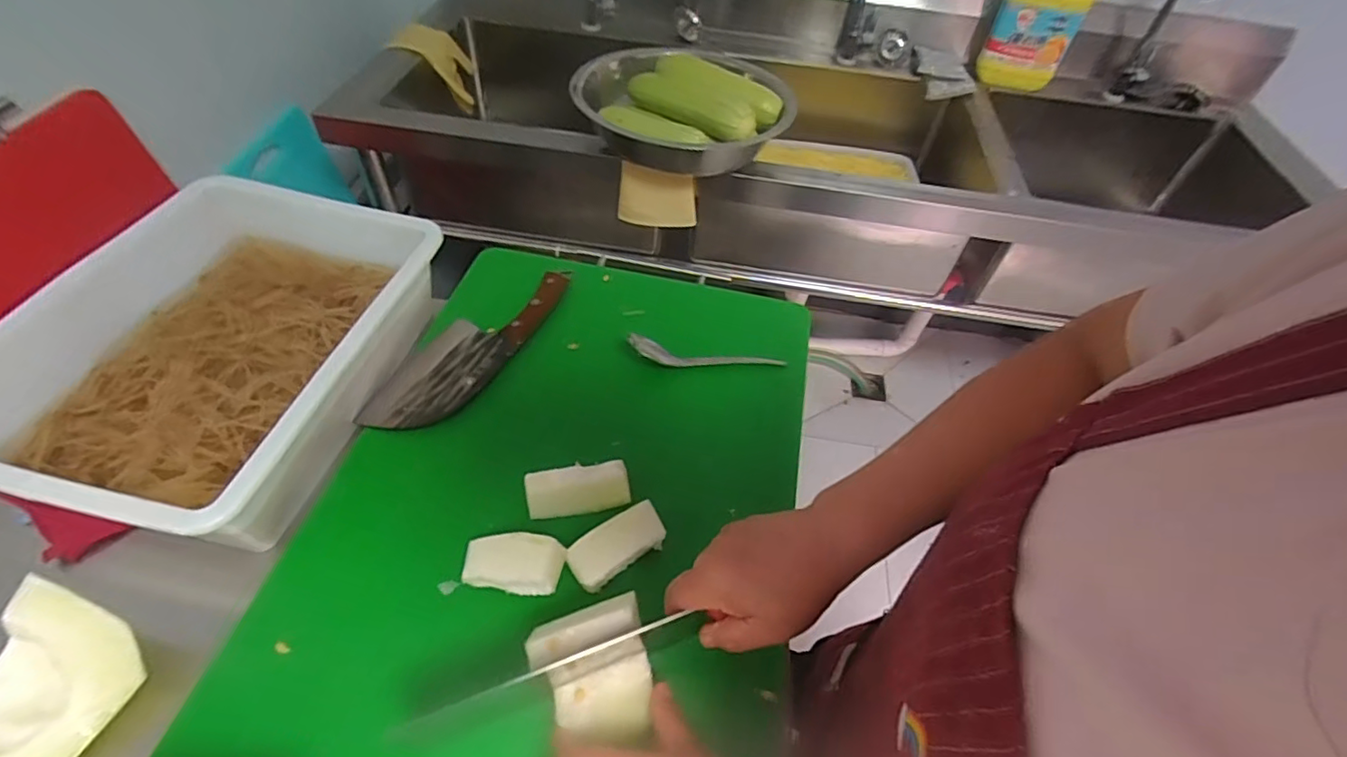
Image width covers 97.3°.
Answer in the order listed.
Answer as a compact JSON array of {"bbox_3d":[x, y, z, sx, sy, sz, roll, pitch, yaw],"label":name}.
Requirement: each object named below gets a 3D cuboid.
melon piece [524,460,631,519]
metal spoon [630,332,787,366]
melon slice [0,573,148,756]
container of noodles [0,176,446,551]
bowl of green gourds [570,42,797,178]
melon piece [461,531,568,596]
[{"bbox_3d":[-0.083,0.098,0.518,0.086,0.040,0.030,-5,52,-9],"label":"melon piece"},{"bbox_3d":[0.037,-0.028,0.629,0.168,0.024,0.030,0,51,-4],"label":"metal spoon"},{"bbox_3d":[-0.428,0.218,0.407,0.086,0.050,0.135,28,65,-21],"label":"melon slice"},{"bbox_3d":[-0.417,-0.030,0.550,0.288,0.095,0.355,12,51,5],"label":"container of noodles"},{"bbox_3d":[0.016,-0.428,0.928,0.316,0.094,0.321,2,51,-3],"label":"bowl of green gourds"},{"bbox_3d":[-0.126,0.143,0.462,0.085,0.021,0.040,-3,47,23],"label":"melon piece"}]

